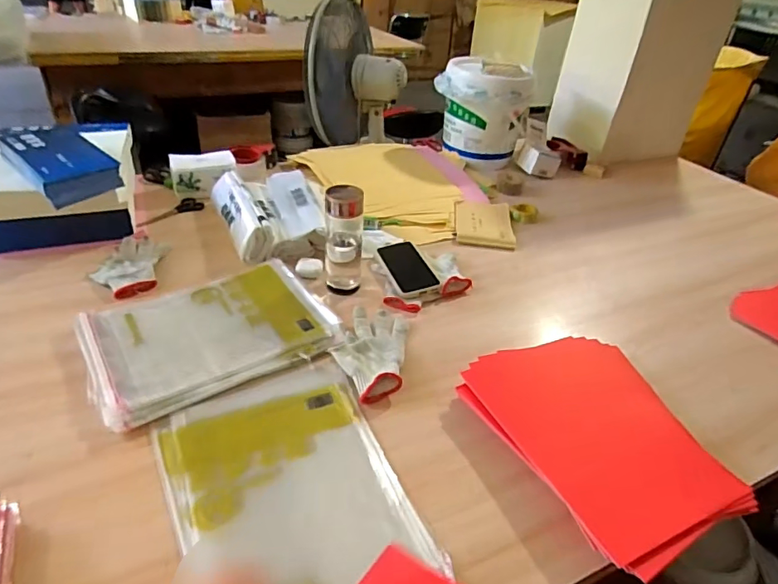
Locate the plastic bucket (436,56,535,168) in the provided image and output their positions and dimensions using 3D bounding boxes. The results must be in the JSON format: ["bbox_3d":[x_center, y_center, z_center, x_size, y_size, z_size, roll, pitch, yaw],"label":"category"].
[{"bbox_3d":[0.256,-0.502,1.412,0.263,0.248,0.199,12,36,10],"label":"plastic bucket"}]

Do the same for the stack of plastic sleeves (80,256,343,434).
[{"bbox_3d":[-0.276,0.053,0.782,0.348,0.021,0.274,-16,40,-28],"label":"stack of plastic sleeves"}]

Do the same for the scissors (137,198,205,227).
[{"bbox_3d":[-0.483,-0.173,1.094,0.057,0.011,0.161,25,39,25],"label":"scissors"}]

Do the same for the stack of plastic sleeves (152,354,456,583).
[{"bbox_3d":[-0.114,0.224,0.583,0.245,0.023,0.325,-17,45,-24],"label":"stack of plastic sleeves"}]

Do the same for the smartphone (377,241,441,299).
[{"bbox_3d":[0.032,-0.051,0.962,0.081,0.012,0.174,-15,39,-13],"label":"smartphone"}]

